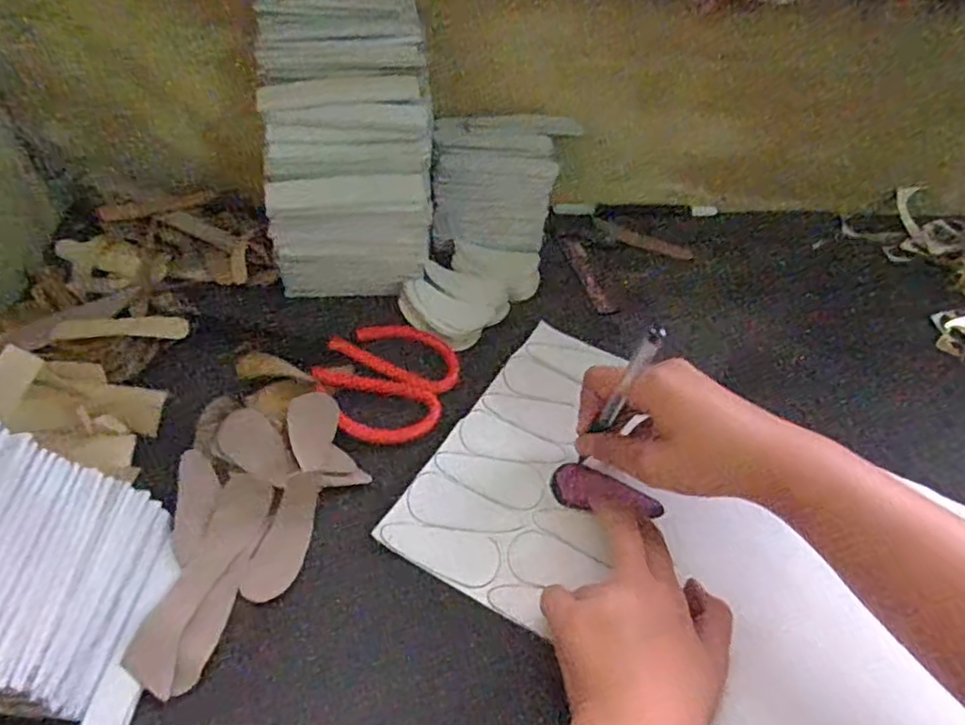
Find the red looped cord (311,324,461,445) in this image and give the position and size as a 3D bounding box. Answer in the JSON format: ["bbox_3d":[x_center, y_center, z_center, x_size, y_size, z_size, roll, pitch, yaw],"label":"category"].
[{"bbox_3d":[-0.065,0.010,0.456,0.096,0.015,0.098,-24,58,-21],"label":"red looped cord"}]

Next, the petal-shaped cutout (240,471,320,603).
[{"bbox_3d":[-0.114,0.100,0.375,0.028,0.011,0.075,15,53,8],"label":"petal-shaped cutout"}]

